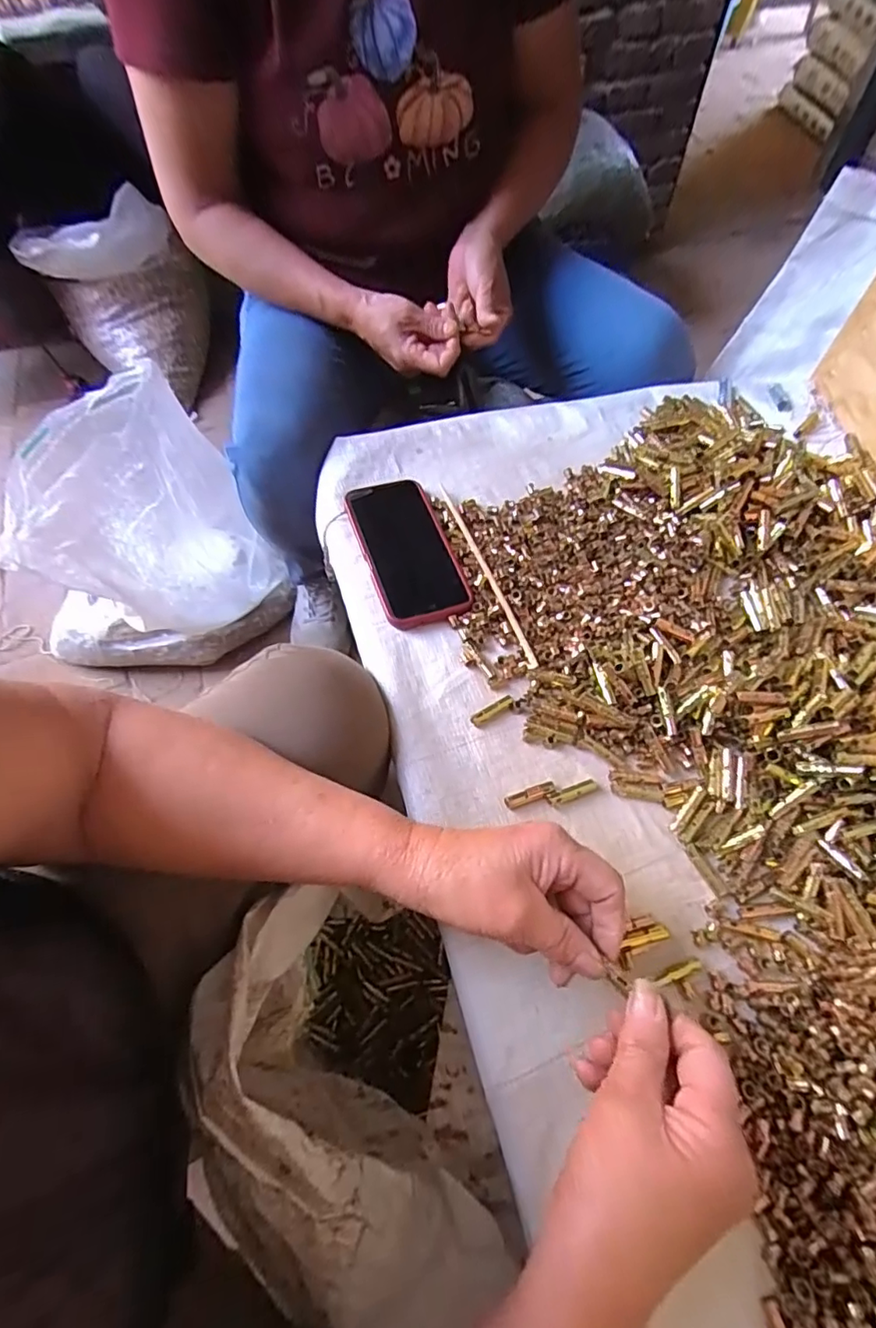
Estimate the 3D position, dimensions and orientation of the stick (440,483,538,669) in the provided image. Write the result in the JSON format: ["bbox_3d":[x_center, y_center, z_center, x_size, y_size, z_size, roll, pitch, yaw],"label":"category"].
[{"bbox_3d":[0.045,-0.088,0.520,0.011,0.006,0.215,-19,63,-9],"label":"stick"}]

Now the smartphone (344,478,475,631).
[{"bbox_3d":[-0.030,-0.110,0.533,0.081,0.016,0.167,-19,63,-8],"label":"smartphone"}]

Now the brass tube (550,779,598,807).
[{"bbox_3d":[0.105,0.100,0.436,0.040,0.006,0.010,-22,64,-10],"label":"brass tube"}]

